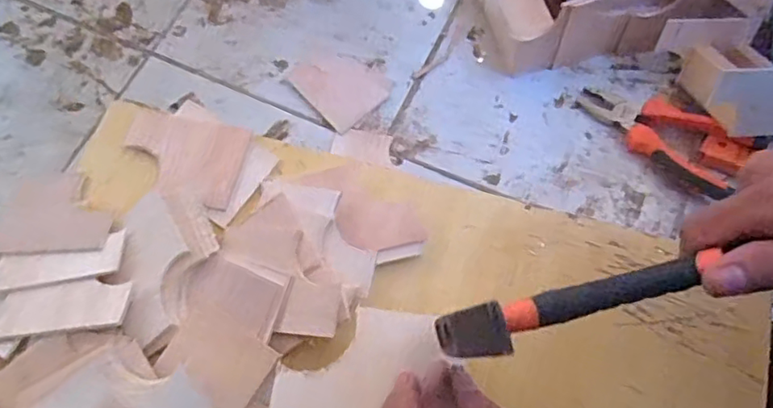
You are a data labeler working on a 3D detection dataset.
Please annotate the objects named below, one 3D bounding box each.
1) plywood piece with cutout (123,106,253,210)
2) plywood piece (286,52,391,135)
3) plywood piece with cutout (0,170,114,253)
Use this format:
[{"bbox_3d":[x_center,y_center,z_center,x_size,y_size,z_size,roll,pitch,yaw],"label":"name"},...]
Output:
[{"bbox_3d":[-0.166,-0.041,0.461,0.103,0.008,0.071,14,70,8],"label":"plywood piece with cutout"},{"bbox_3d":[-0.052,-0.135,0.644,0.079,0.004,0.098,-42,73,-13],"label":"plywood piece"},{"bbox_3d":[-0.257,0.005,0.453,0.096,0.004,0.068,-2,62,9],"label":"plywood piece with cutout"}]

